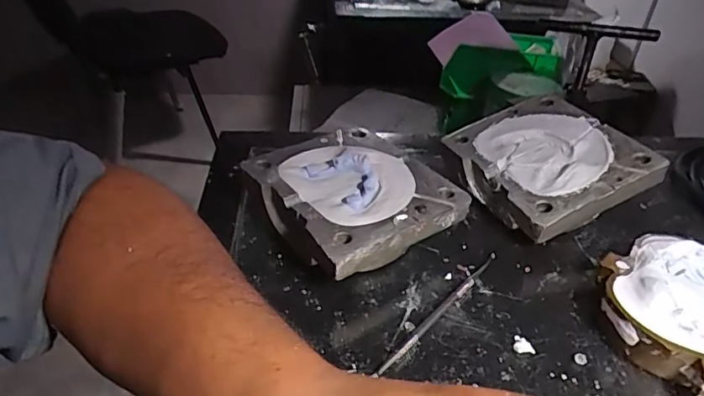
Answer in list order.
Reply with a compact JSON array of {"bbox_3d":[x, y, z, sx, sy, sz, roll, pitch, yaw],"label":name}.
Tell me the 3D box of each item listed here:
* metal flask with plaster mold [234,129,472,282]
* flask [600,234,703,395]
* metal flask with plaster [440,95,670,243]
[{"bbox_3d":[0.001,0.003,0.369,0.116,0.045,0.127,-19,41,-28],"label":"metal flask with plaster mold"},{"bbox_3d":[0.197,0.066,0.306,0.098,0.036,0.091,2,36,-2],"label":"flask"},{"bbox_3d":[0.150,-0.029,0.401,0.110,0.029,0.124,-25,44,-11],"label":"metal flask with plaster"}]

